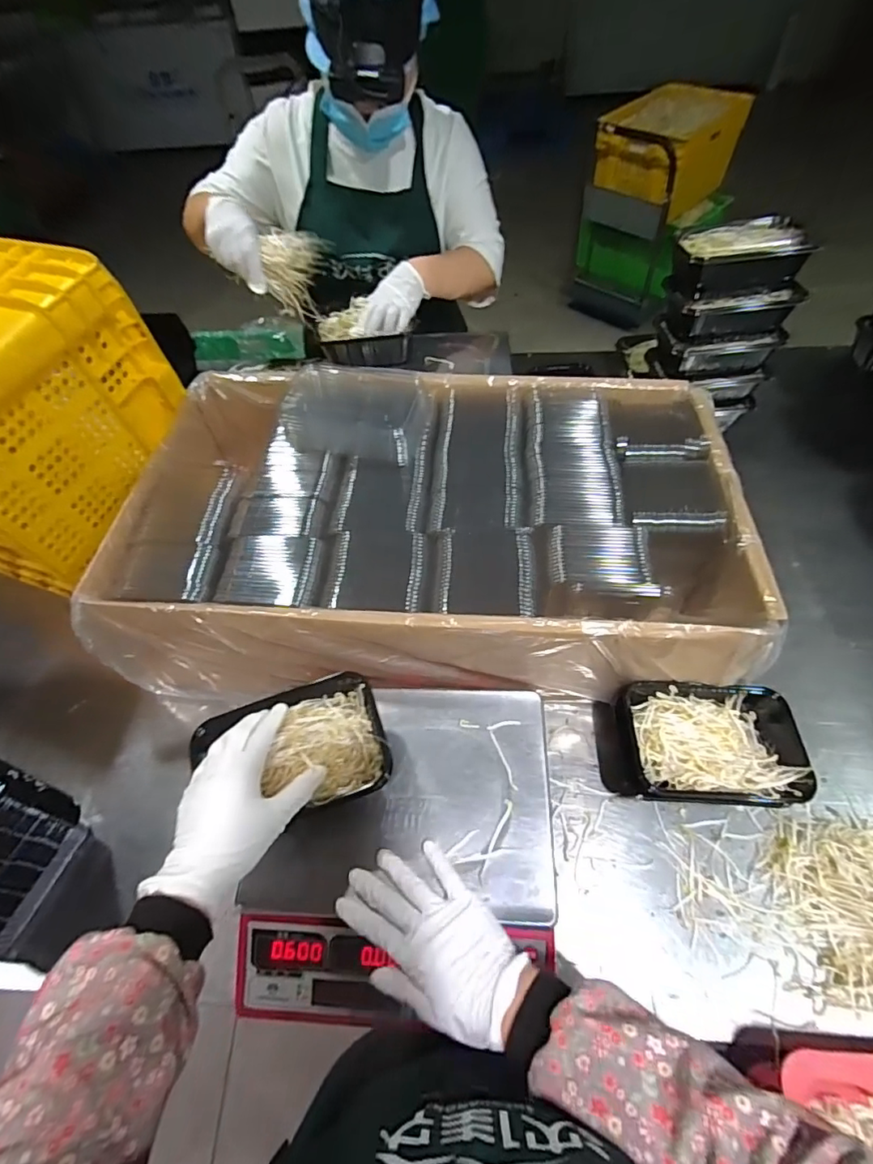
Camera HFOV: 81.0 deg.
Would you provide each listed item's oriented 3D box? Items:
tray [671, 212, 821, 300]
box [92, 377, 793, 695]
[{"bbox_3d":[0.439,-0.475,0.753,0.170,0.061,0.099,-3,56,2],"label":"tray"},{"bbox_3d":[-0.014,-0.089,0.695,0.755,0.173,0.445,2,56,5],"label":"box"}]

